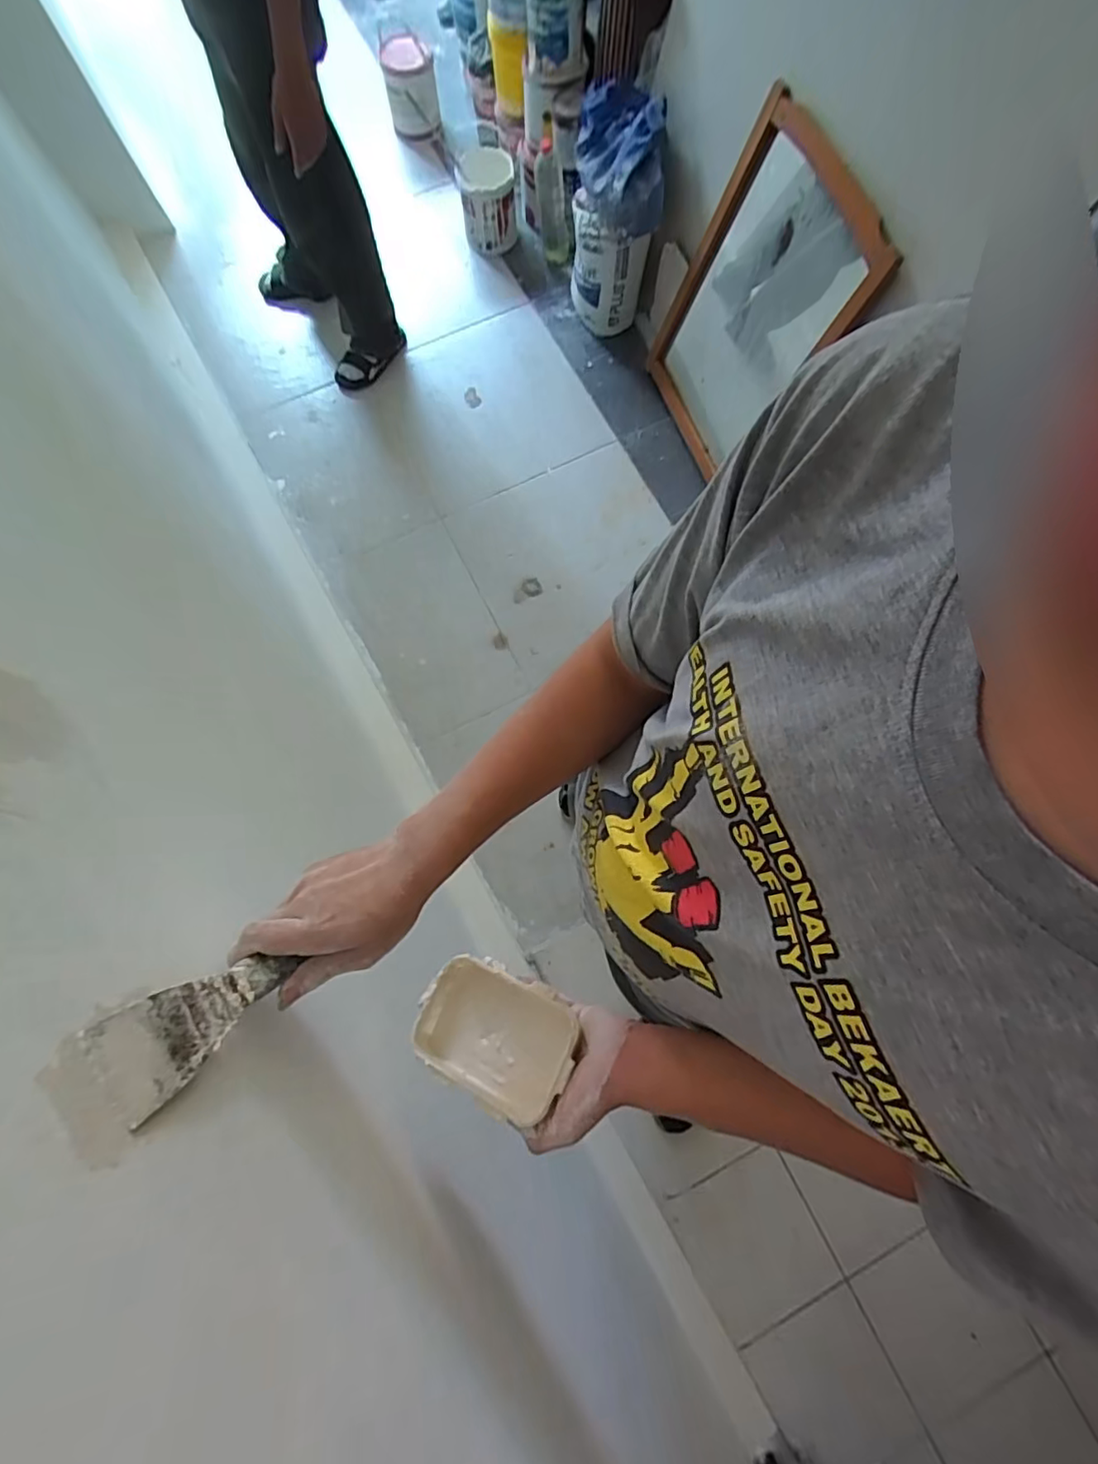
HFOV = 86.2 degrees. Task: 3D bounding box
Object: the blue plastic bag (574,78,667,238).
[{"bbox_3d":[0.168,-1.311,1.348,0.184,0.209,0.170,-7,76,-2],"label":"blue plastic bag"}]

